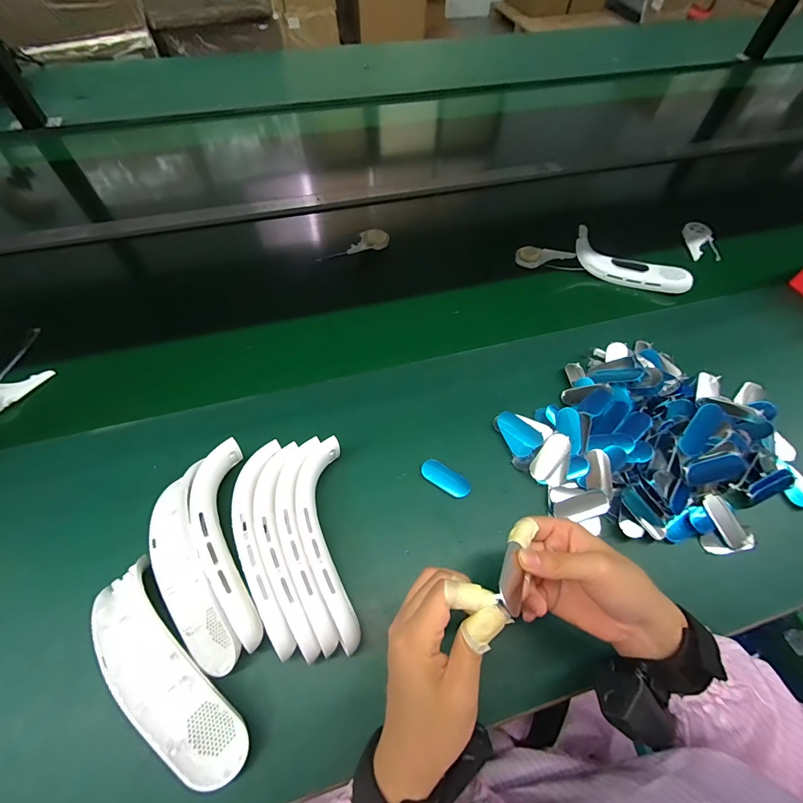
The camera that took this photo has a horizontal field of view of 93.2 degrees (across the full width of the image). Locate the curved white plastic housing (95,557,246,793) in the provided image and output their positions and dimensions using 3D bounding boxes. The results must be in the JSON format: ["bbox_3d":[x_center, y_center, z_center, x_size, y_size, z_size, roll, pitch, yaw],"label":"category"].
[{"bbox_3d":[-0.203,0.231,0.327,0.055,0.042,0.199,-38,68,-21],"label":"curved white plastic housing"}]

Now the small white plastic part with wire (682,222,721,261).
[{"bbox_3d":[0.533,-0.280,0.673,0.024,0.037,0.122,8,59,4],"label":"small white plastic part with wire"}]

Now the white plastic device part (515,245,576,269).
[{"bbox_3d":[0.242,-0.244,0.642,0.092,0.021,0.041,3,56,15],"label":"white plastic device part"}]

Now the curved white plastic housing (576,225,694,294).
[{"bbox_3d":[0.373,-0.225,0.615,0.187,0.049,0.041,23,61,13],"label":"curved white plastic housing"}]

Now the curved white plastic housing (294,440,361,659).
[{"bbox_3d":[-0.076,0.131,0.374,0.047,0.030,0.197,-7,57,-8],"label":"curved white plastic housing"}]

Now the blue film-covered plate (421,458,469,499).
[{"bbox_3d":[0.051,0.089,0.439,0.058,0.008,0.025,30,63,16],"label":"blue film-covered plate"}]

